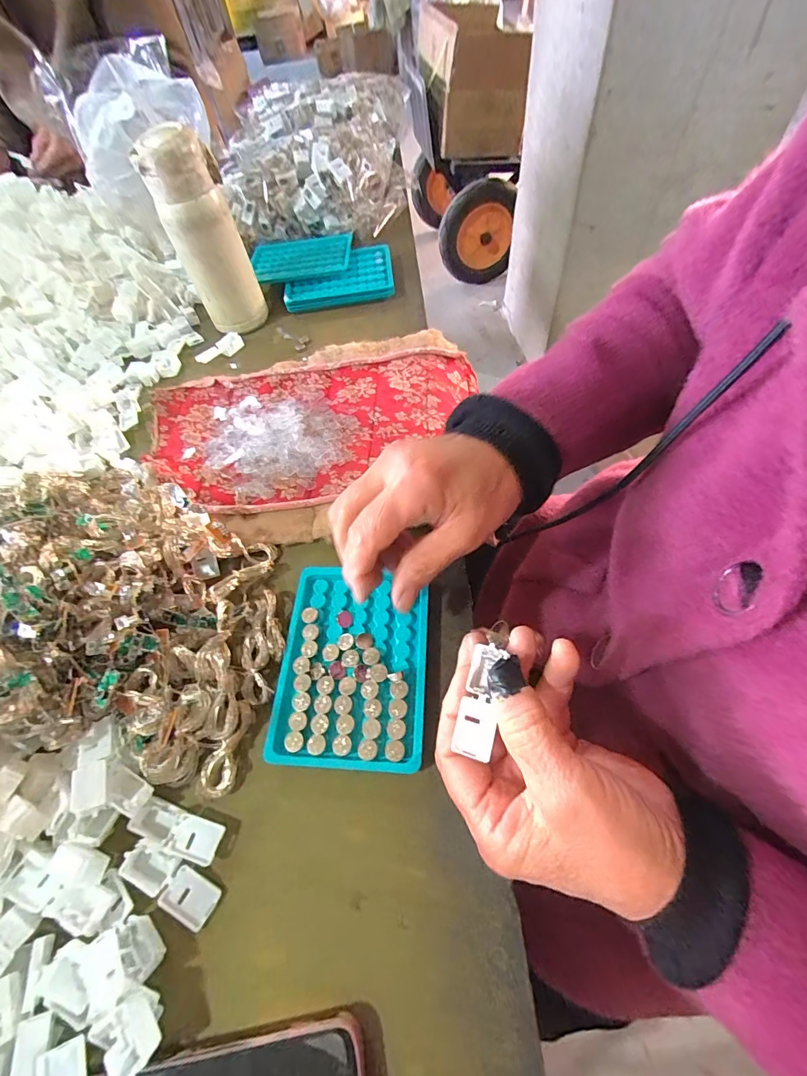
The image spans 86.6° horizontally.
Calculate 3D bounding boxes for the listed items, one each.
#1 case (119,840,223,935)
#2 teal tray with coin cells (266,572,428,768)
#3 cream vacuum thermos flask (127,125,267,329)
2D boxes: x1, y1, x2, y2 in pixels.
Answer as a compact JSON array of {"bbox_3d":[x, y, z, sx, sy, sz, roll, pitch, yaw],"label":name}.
[{"bbox_3d":[-0.128,0.189,0.235,0.055,0.011,0.021,24,64,19],"label":"case"},{"bbox_3d":[-0.033,0.081,0.285,0.095,0.017,0.128,0,58,6],"label":"teal tray with coin cells"},{"bbox_3d":[-0.204,-0.308,0.450,0.056,0.172,0.066,36,70,23],"label":"cream vacuum thermos flask"}]

